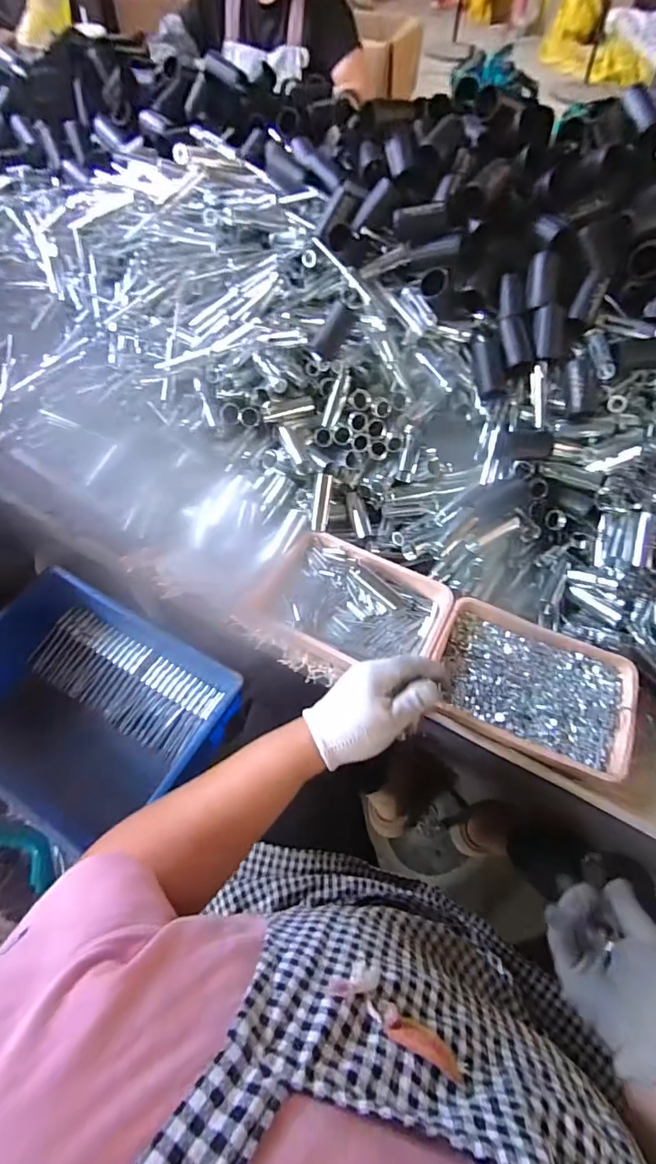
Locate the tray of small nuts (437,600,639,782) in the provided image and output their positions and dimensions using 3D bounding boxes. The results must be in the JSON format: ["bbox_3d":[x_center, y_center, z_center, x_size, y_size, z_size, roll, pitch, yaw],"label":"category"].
[{"bbox_3d":[0.215,0.107,0.507,0.194,0.028,0.134,23,61,12],"label":"tray of small nuts"}]

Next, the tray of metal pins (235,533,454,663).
[{"bbox_3d":[0.023,0.024,0.560,0.218,0.035,0.133,23,61,12],"label":"tray of metal pins"}]

